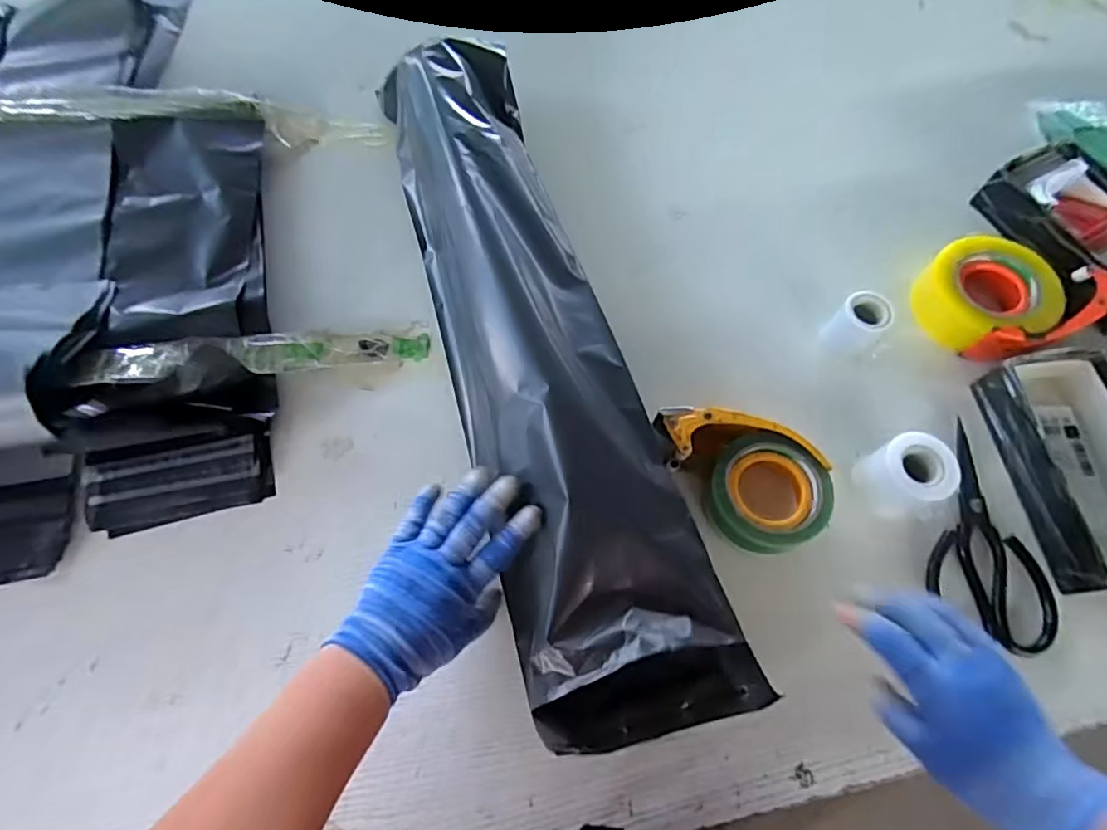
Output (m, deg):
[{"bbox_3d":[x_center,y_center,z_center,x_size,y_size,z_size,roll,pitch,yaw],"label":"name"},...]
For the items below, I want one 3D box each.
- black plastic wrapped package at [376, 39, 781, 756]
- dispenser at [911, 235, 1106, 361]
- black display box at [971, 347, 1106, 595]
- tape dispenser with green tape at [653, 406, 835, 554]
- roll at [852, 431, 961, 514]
[{"bbox_3d":[-0.024,-0.071,0.529,0.159,0.080,0.678,-17,71,-7],"label":"black plastic wrapped package"},{"bbox_3d":[0.477,-0.126,0.622,0.167,0.068,0.138,-20,69,-9],"label":"dispenser"},{"bbox_3d":[0.503,0.047,0.552,0.110,0.059,0.224,-7,67,-3],"label":"black display box"},{"bbox_3d":[0.170,0.053,0.540,0.164,0.064,0.102,39,72,15],"label":"tape dispenser with green tape"},{"bbox_3d":[0.324,0.055,0.538,0.056,0.068,0.059,0,67,0],"label":"roll"}]

